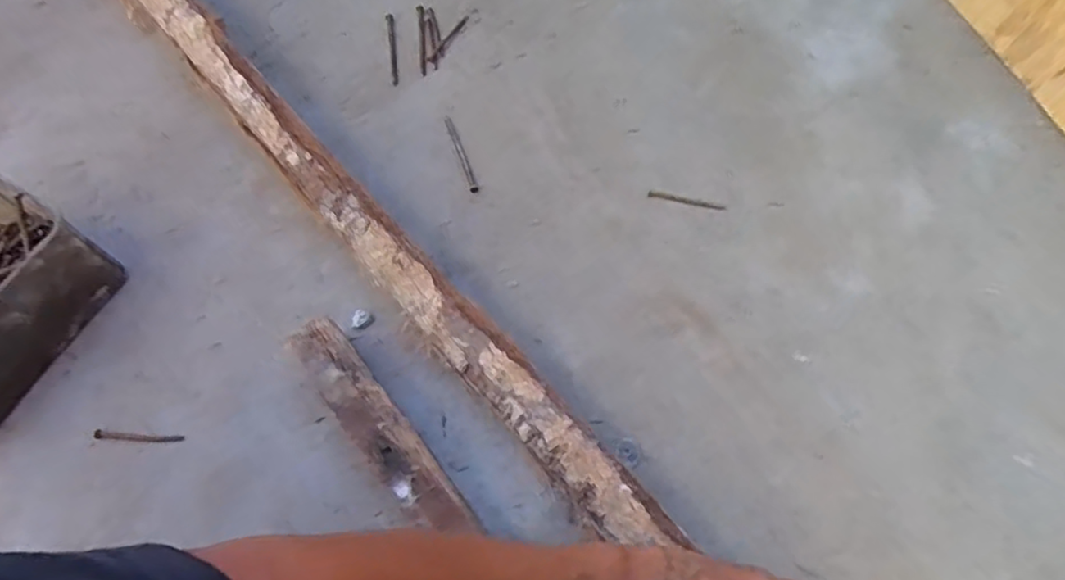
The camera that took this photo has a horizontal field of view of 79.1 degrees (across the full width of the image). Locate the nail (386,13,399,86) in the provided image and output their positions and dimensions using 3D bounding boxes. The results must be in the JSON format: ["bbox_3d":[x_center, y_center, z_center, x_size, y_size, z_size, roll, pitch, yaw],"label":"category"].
[{"bbox_3d":[-0.152,-0.264,0.703,0.008,0.007,0.100,-9,64,-3],"label":"nail"}]

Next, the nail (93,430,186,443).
[{"bbox_3d":[-0.328,0.124,0.539,0.076,0.005,0.007,2,64,3],"label":"nail"}]

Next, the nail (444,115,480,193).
[{"bbox_3d":[-0.071,-0.138,0.648,0.009,0.004,0.099,-17,65,-7],"label":"nail"}]

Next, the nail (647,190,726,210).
[{"bbox_3d":[0.147,-0.085,0.616,0.073,0.005,0.007,11,65,7],"label":"nail"}]

